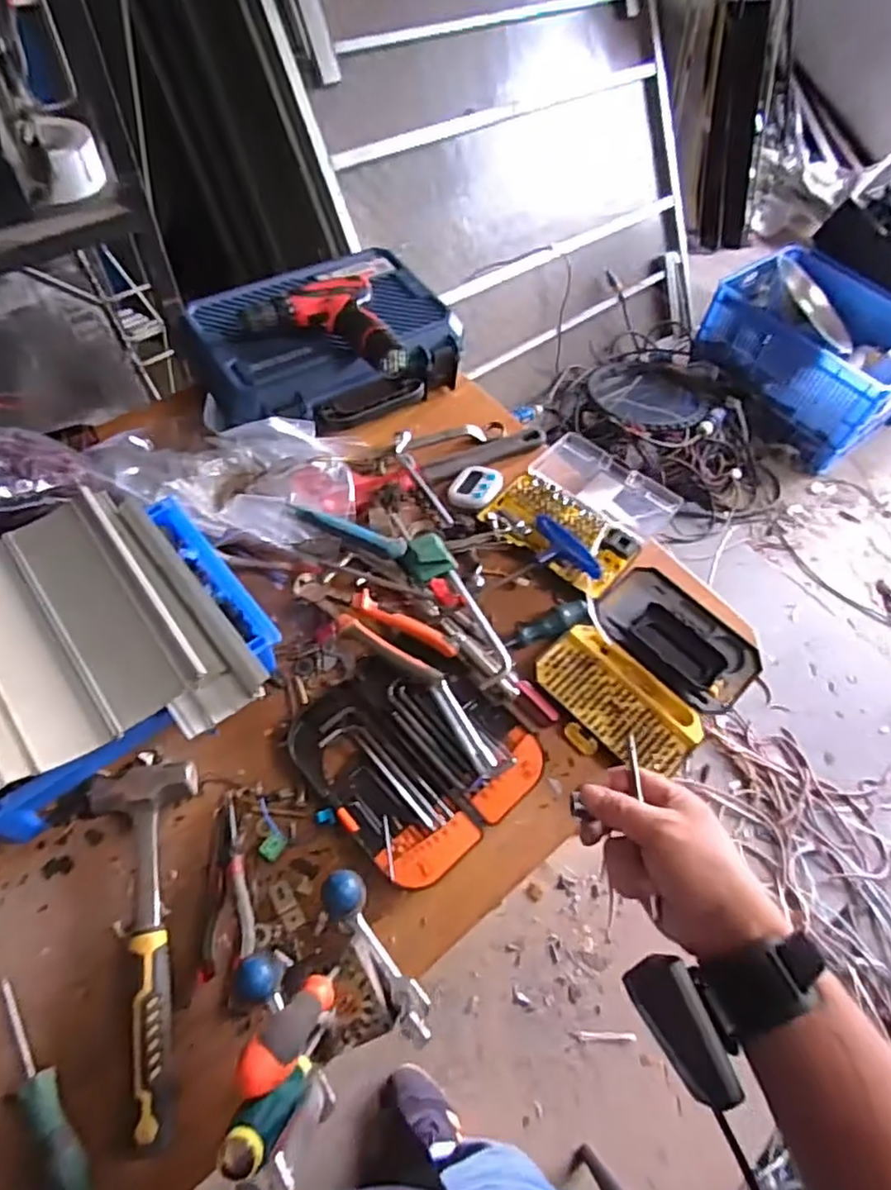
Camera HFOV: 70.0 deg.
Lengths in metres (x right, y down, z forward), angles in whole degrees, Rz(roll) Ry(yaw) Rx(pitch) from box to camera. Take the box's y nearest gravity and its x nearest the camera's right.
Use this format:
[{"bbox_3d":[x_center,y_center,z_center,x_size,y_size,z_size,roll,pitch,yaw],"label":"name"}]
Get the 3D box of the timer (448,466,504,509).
[{"bbox_3d":[0.039,-0.144,0.857,0.062,0.017,0.080,24,59,11],"label":"timer"}]

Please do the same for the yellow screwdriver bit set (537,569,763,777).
[{"bbox_3d":[0.230,0.082,0.725,0.230,0.036,0.182,-38,68,-25],"label":"yellow screwdriver bit set"}]

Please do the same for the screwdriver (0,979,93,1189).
[{"bbox_3d":[-0.321,0.398,0.503,0.025,0.031,0.189,-35,66,-23],"label":"screwdriver"}]

